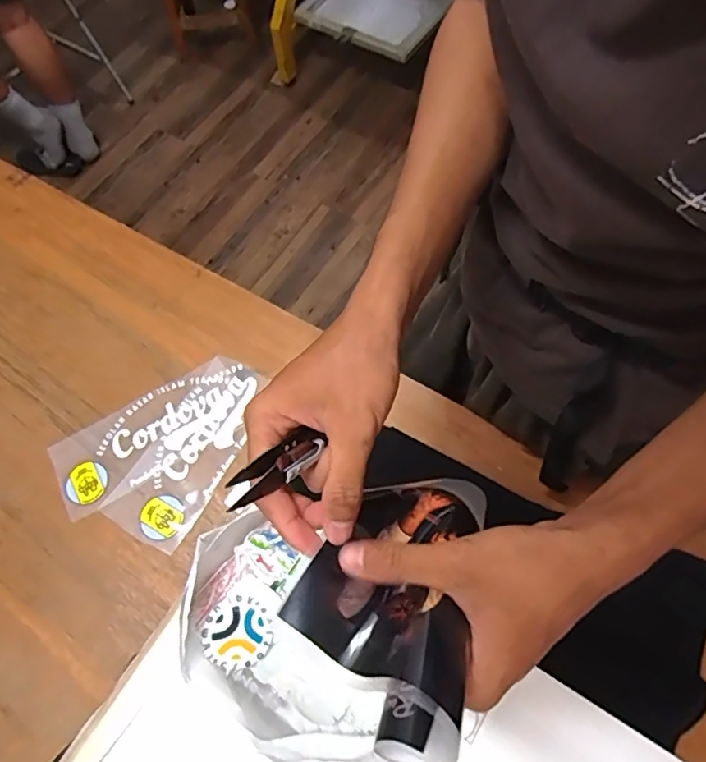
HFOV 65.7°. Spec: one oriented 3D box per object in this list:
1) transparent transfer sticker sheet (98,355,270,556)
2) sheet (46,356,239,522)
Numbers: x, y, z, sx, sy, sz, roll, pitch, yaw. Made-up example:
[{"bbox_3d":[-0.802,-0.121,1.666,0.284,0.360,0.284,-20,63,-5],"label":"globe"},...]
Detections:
[{"bbox_3d":[-0.200,0.085,0.691,0.108,0.006,0.239,28,71,15],"label":"transparent transfer sticker sheet"},{"bbox_3d":[-0.264,0.069,0.701,0.235,0.009,0.103,-30,68,-11],"label":"sheet"}]

